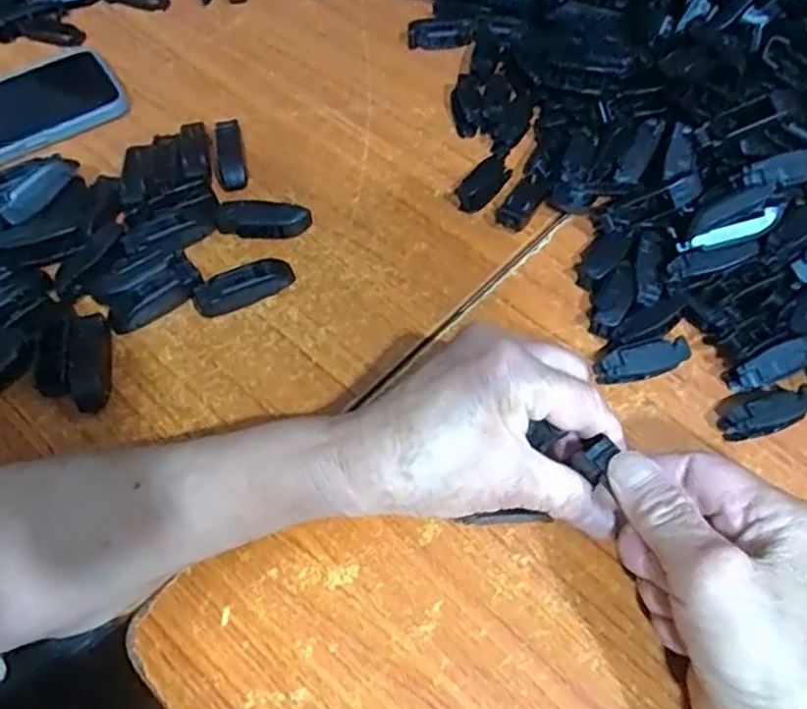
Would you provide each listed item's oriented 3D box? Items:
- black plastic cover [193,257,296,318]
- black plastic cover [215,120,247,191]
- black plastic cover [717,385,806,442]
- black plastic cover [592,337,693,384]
[{"bbox_3d":[-0.091,-0.039,0.386,0.056,0.019,0.017,-22,61,-13],"label":"black plastic cover"},{"bbox_3d":[-0.114,-0.131,0.448,0.018,0.016,0.053,-9,59,-6],"label":"black plastic cover"},{"bbox_3d":[0.188,0.030,0.345,0.047,0.020,0.016,-16,60,-10],"label":"black plastic cover"},{"bbox_3d":[0.127,0.004,0.359,0.047,0.020,0.015,-13,60,-8],"label":"black plastic cover"}]

